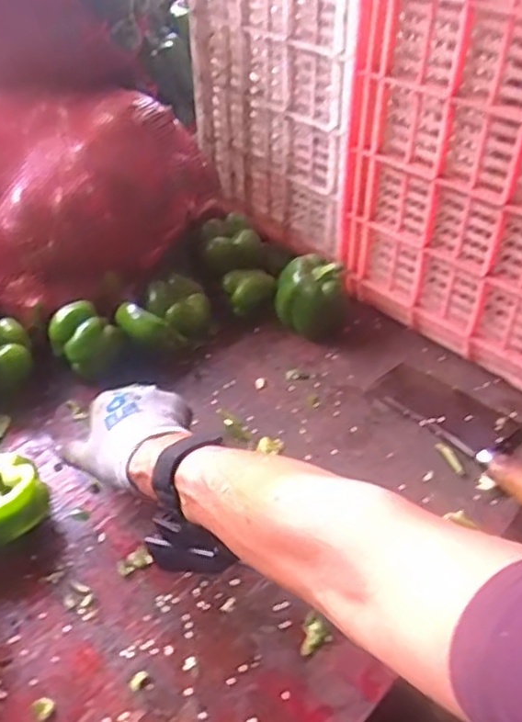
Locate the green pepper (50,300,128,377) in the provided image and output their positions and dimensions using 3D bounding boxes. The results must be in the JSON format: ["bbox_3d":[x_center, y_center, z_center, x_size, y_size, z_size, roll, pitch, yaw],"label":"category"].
[{"bbox_3d":[-0.182,-0.022,0.705,0.071,0.055,0.053,27,48,25],"label":"green pepper"}]

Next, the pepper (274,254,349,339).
[{"bbox_3d":[0.059,-0.076,0.772,0.083,0.077,0.066,7,43,7],"label":"pepper"}]

